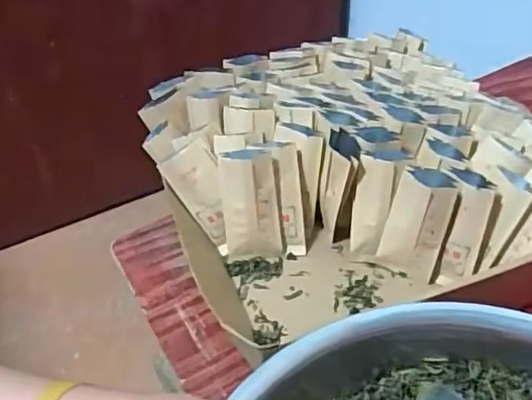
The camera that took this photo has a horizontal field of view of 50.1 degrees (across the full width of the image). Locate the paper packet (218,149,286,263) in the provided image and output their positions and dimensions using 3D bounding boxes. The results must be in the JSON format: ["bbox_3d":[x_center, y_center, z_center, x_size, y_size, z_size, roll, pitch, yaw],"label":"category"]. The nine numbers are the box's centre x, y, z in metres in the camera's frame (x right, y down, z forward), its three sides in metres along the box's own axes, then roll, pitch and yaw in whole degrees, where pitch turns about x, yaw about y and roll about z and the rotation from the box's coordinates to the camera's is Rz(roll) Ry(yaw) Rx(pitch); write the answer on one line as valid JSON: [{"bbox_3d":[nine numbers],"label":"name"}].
[{"bbox_3d":[-0.015,0.008,0.538,0.053,0.108,0.022,-5,29,2],"label":"paper packet"}]

